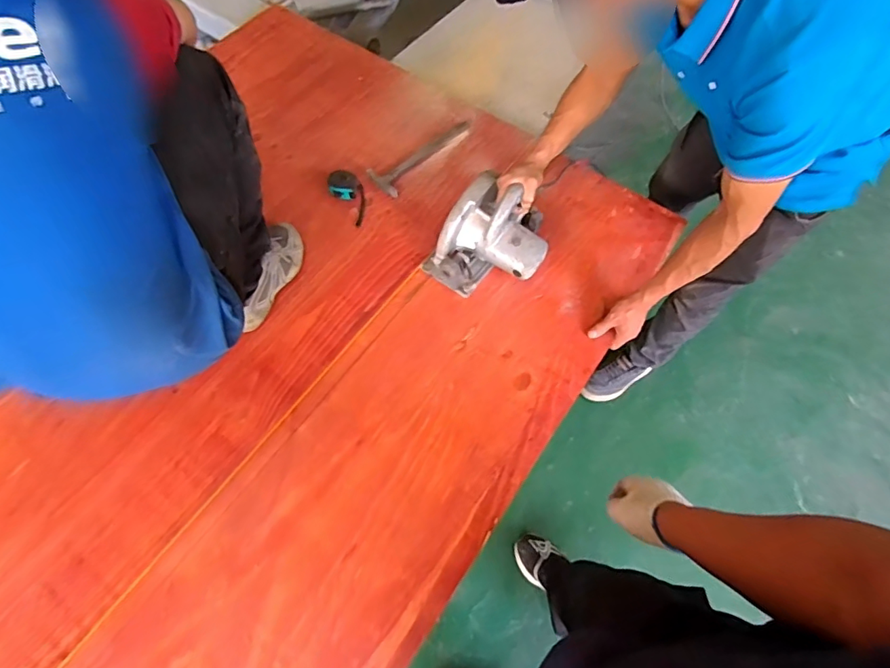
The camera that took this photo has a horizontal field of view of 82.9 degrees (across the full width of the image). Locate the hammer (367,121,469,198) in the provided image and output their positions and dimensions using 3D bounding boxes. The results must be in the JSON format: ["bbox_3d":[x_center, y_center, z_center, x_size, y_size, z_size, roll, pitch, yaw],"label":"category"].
[{"bbox_3d":[-0.043,-0.434,1.243,0.297,0.021,0.092,-34,70,-16],"label":"hammer"}]

